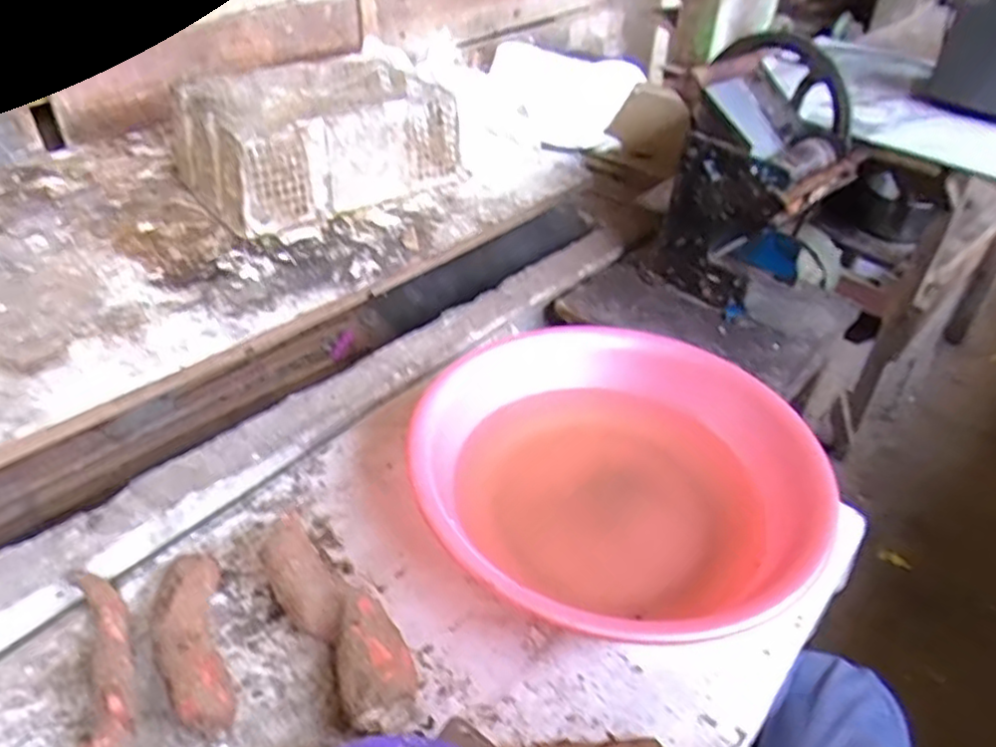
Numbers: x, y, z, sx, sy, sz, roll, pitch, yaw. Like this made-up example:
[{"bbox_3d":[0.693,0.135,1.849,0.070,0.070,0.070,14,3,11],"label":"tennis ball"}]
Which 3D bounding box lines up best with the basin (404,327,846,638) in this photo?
[{"bbox_3d":[0.107,0.102,0.750,0.392,0.113,0.384,2,39,-1],"label":"basin"}]

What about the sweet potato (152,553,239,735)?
[{"bbox_3d":[-0.272,0.238,0.622,0.060,0.047,0.170,-13,41,-19],"label":"sweet potato"}]

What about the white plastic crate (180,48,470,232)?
[{"bbox_3d":[-0.333,-0.444,1.285,0.429,0.161,0.307,-24,46,-29],"label":"white plastic crate"}]

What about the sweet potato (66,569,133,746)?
[{"bbox_3d":[-0.337,0.250,0.601,0.042,0.029,0.228,-16,43,-21],"label":"sweet potato"}]

